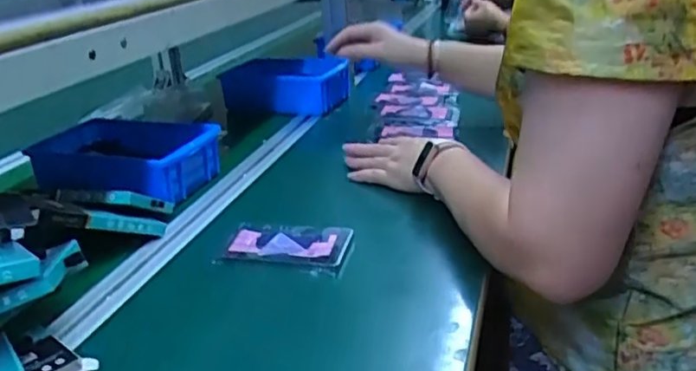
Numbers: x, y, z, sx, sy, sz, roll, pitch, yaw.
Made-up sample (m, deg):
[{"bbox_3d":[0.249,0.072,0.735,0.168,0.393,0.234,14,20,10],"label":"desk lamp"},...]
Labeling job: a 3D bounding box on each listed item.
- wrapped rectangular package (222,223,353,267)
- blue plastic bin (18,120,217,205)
[{"bbox_3d":[-0.057,0.054,0.620,0.113,0.009,0.072,5,24,12],"label":"wrapped rectangular package"},{"bbox_3d":[-0.269,-0.031,0.775,0.199,0.059,0.139,3,24,17],"label":"blue plastic bin"}]

